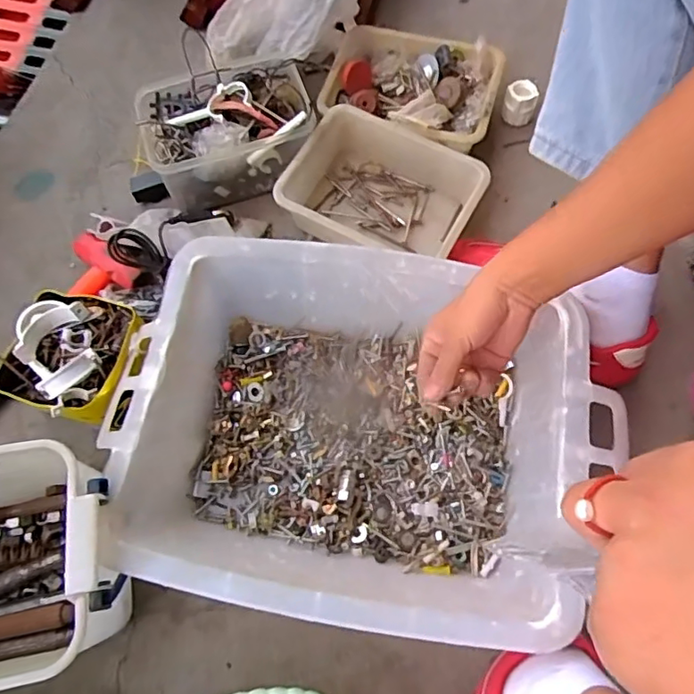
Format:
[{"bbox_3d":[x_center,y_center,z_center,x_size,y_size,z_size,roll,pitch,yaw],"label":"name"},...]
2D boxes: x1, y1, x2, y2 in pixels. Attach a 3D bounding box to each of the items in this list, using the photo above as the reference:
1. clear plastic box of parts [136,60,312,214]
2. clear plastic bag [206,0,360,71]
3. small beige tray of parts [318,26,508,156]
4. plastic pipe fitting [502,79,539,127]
[{"bbox_3d":[-0.148,-0.270,0.717,0.206,0.097,0.148,-14,68,-4],"label":"clear plastic box of parts"},{"bbox_3d":[-0.082,-0.441,0.712,0.202,0.127,0.147,-26,70,-9],"label":"clear plastic bag"},{"bbox_3d":[0.080,-0.323,0.732,0.213,0.070,0.168,16,69,8],"label":"small beige tray of parts"},{"bbox_3d":[0.223,-0.315,0.735,0.039,0.046,0.032,17,69,8],"label":"plastic pipe fitting"}]

